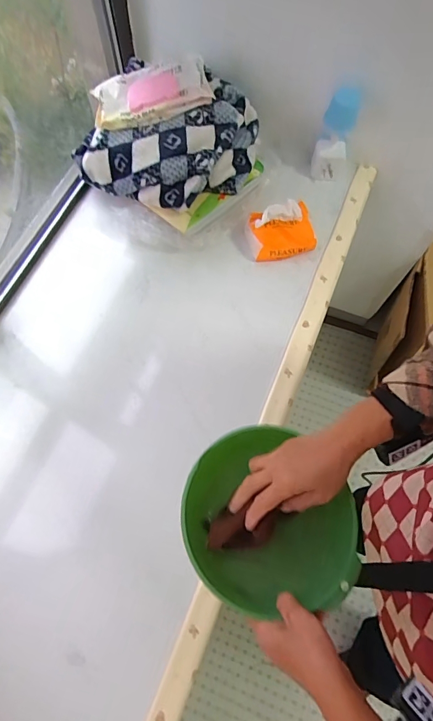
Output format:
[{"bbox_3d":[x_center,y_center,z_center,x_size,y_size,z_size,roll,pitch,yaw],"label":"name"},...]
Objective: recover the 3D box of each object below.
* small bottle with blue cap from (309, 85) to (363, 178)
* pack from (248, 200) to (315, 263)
[{"bbox_3d":[0.213,-0.403,0.725,0.064,0.173,0.048,18,68,9],"label":"small bottle with blue cap"},{"bbox_3d":[0.116,-0.234,0.714,0.116,0.069,0.074,-10,67,-3],"label":"pack"}]

